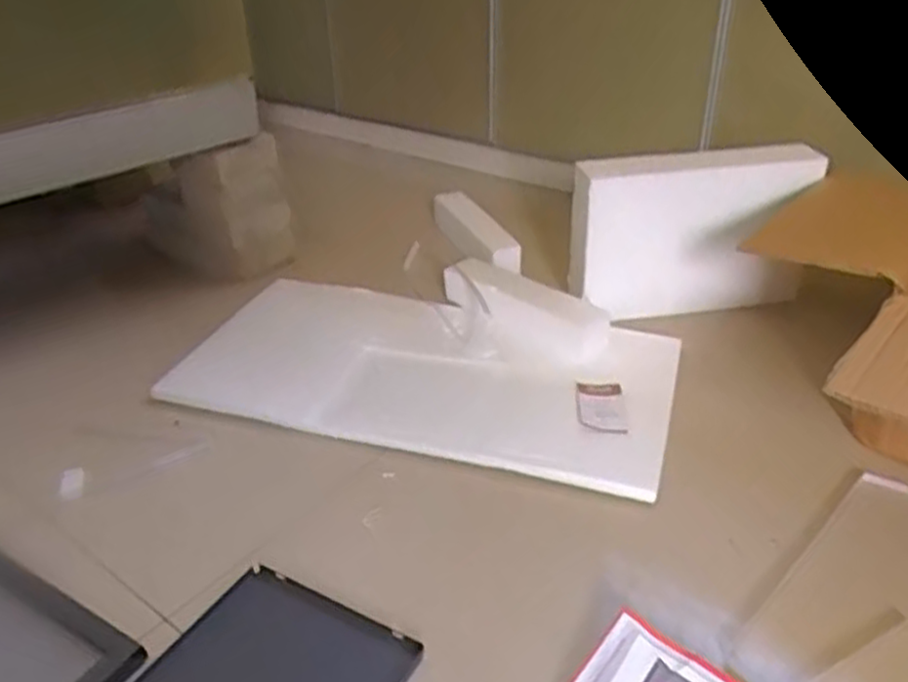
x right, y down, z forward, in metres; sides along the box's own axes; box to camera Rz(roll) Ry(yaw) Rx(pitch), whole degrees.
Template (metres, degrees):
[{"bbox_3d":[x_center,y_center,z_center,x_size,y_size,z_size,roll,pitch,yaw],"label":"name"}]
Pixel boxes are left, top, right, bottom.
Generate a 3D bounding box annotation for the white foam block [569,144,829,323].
[{"bbox_3d":[0.304,-0.133,0.984,0.313,0.214,0.058,-6,28,-7],"label":"white foam block"}]

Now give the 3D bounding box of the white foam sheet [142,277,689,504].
[{"bbox_3d":[-0.035,0.032,0.895,0.559,0.016,0.275,8,35,16],"label":"white foam sheet"}]

